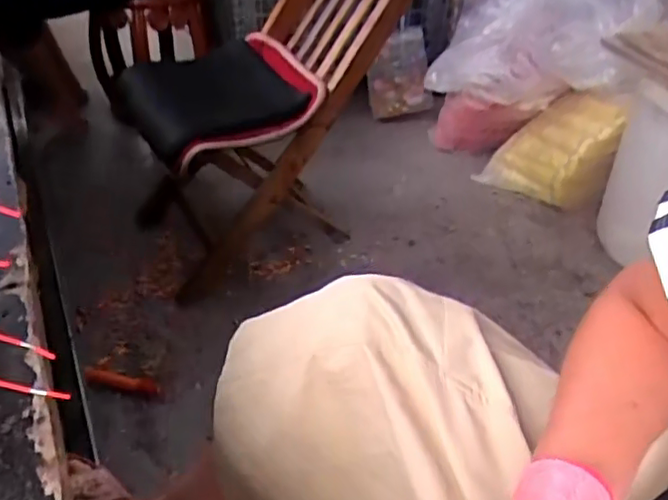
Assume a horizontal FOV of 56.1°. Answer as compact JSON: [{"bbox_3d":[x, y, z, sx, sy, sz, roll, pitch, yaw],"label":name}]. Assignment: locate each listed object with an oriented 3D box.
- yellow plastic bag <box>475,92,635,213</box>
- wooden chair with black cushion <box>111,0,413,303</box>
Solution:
[{"bbox_3d":[0.541,-0.268,1.566,0.307,0.250,0.135,21,42,22],"label":"yellow plastic bag"},{"bbox_3d":[-0.100,-0.313,1.377,0.708,0.627,0.464,-26,47,-30],"label":"wooden chair with black cushion"}]

